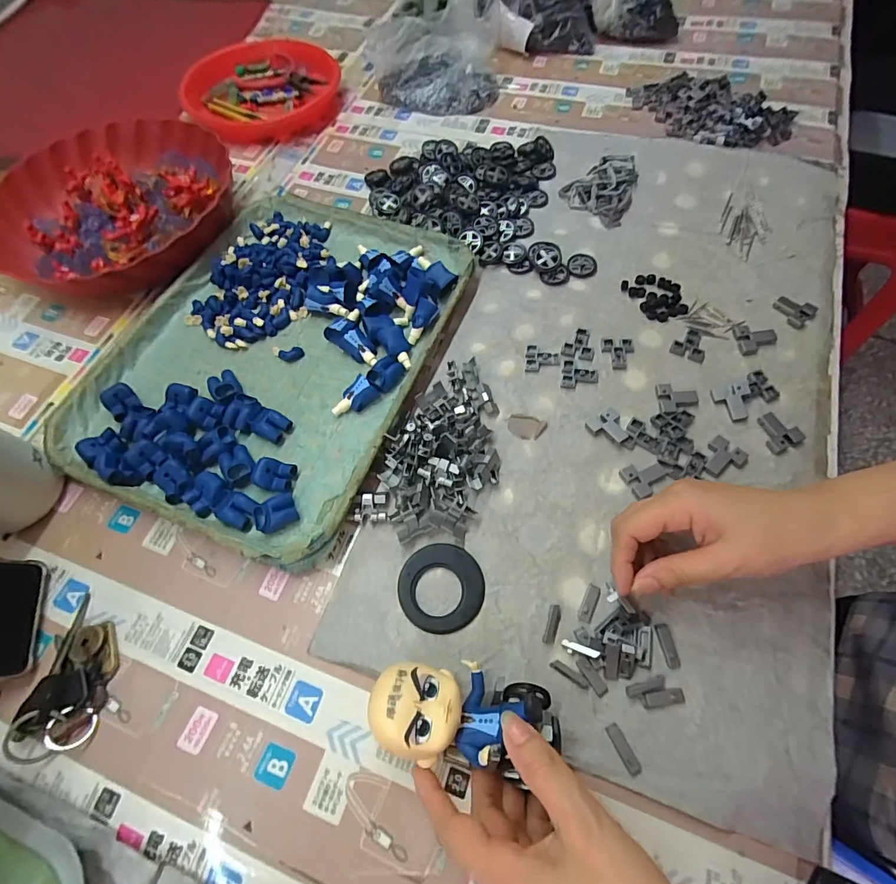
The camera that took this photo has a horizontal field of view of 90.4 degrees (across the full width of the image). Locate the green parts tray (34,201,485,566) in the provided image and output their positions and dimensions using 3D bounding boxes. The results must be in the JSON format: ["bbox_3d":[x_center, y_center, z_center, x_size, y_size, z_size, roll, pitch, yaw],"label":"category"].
[{"bbox_3d":[-0.167,-0.094,0.400,0.297,0.027,0.337,19,68,11],"label":"green parts tray"}]

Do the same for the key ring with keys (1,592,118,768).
[{"bbox_3d":[-0.248,0.151,0.290,0.046,0.025,0.090,-6,66,0],"label":"key ring with keys"}]

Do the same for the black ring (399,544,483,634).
[{"bbox_3d":[-0.005,0.102,0.311,0.059,0.005,0.059,-1,66,3],"label":"black ring"}]

